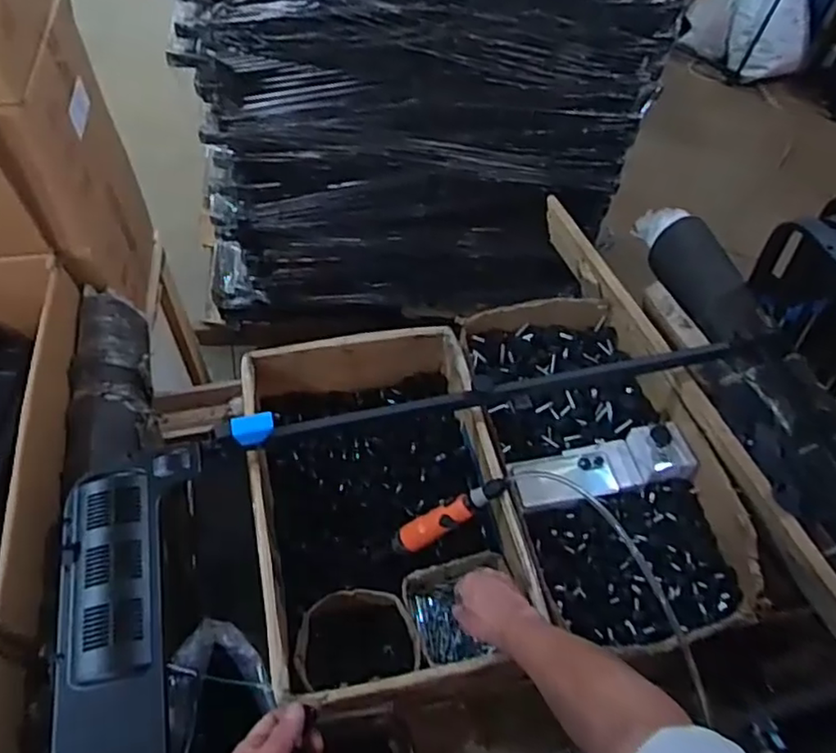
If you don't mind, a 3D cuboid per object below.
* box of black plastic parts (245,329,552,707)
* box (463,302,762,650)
[{"bbox_3d":[-0.054,0.193,0.970,0.339,0.166,0.515,-8,56,-9],"label":"box of black plastic parts"},{"bbox_3d":[0.283,0.120,1.043,0.297,0.134,0.603,-11,57,-10],"label":"box"}]

